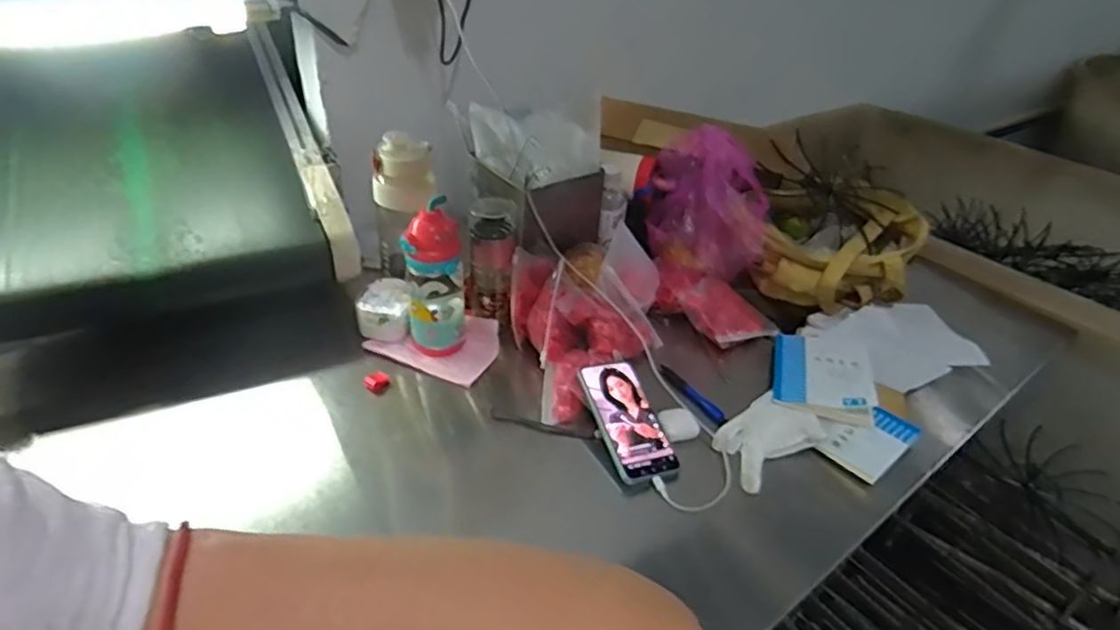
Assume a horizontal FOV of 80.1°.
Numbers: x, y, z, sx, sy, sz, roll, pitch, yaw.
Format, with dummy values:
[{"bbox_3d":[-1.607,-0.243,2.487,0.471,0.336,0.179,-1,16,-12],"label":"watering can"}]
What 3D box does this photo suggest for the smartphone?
[{"bbox_3d":[0.080,0.123,0.800,0.075,0.014,0.156,-9,53,-18],"label":"smartphone"}]

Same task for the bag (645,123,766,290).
[{"bbox_3d":[0.242,-0.177,1.103,0.182,0.192,0.213,10,37,6],"label":"bag"}]

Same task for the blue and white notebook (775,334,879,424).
[{"bbox_3d":[0.360,0.085,0.913,0.126,0.023,0.161,4,34,19],"label":"blue and white notebook"}]

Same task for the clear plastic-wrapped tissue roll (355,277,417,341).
[{"bbox_3d":[-0.251,-0.008,0.971,0.080,0.052,0.083,3,37,-2],"label":"clear plastic-wrapped tissue roll"}]

